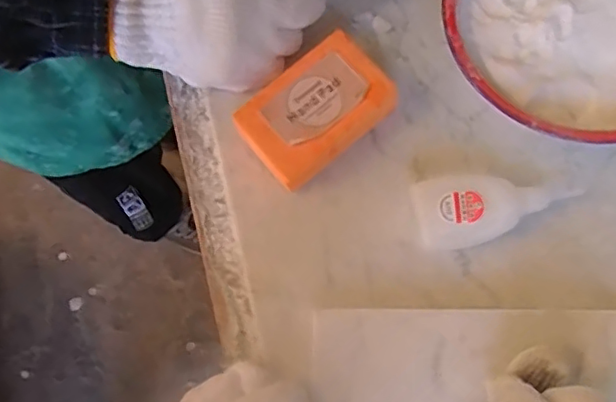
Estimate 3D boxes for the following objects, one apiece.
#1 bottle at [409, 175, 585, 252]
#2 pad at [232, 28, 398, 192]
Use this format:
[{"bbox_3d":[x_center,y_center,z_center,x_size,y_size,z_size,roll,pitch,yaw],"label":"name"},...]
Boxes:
[{"bbox_3d":[0.116,0.004,0.353,0.097,0.020,0.042,-10,73,-4],"label":"bottle"},{"bbox_3d":[0.004,-0.058,0.368,0.097,0.030,0.059,-39,77,-12],"label":"pad"}]

